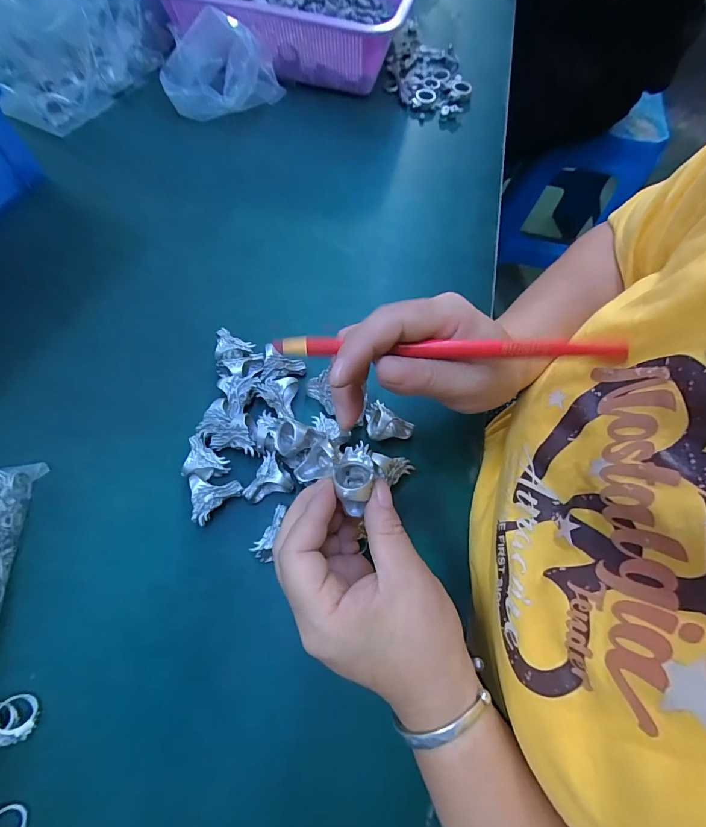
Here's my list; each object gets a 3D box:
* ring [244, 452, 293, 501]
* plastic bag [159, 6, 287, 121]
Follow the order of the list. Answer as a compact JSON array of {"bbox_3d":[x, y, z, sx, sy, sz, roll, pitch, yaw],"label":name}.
[{"bbox_3d":[-0.064,0.047,0.290,0.037,0.022,0.033,-7,67,-5],"label":"ring"},{"bbox_3d":[-0.149,-0.382,0.433,0.130,0.088,0.065,-5,68,-5],"label":"plastic bag"}]

